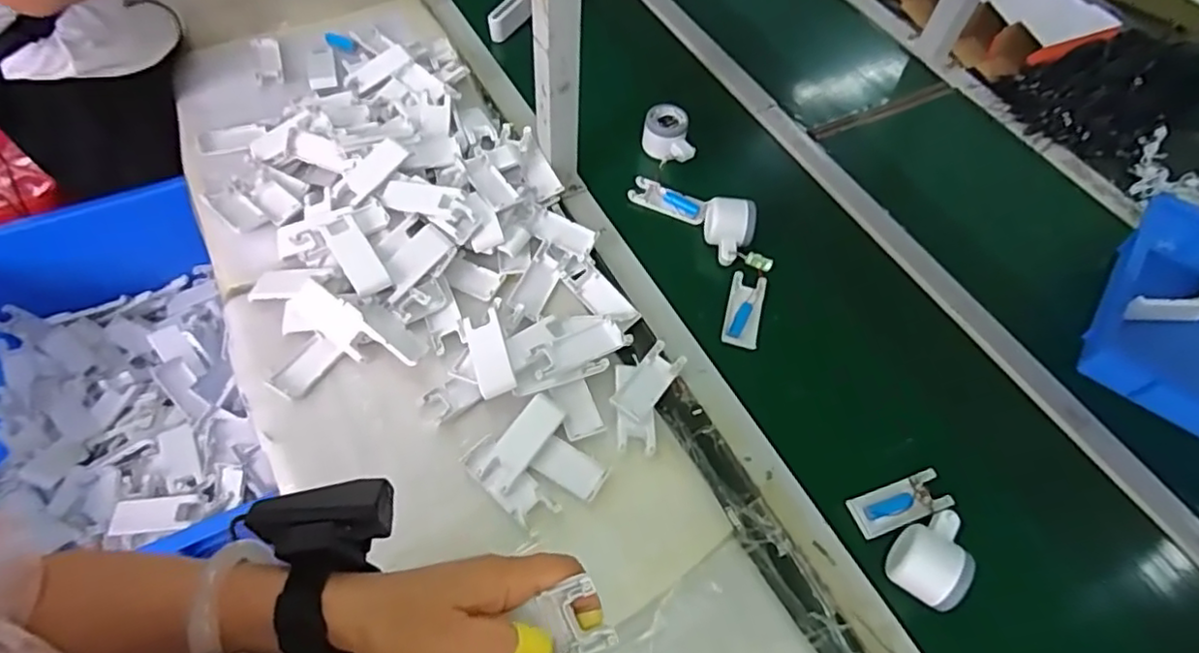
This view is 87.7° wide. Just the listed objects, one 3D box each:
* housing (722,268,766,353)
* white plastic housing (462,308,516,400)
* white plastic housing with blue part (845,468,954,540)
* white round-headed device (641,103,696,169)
[{"bbox_3d":[0.172,-0.019,0.742,0.042,0.012,0.100,15,58,5],"label":"housing"},{"bbox_3d":[-0.117,0.028,0.658,0.038,0.016,0.100,-14,60,-13],"label":"white plastic housing"},{"bbox_3d":[0.302,0.176,0.622,0.101,0.008,0.040,-15,60,-13],"label":"white plastic housing with blue part"},{"bbox_3d":[0.094,-0.261,0.858,0.061,0.049,0.073,-14,59,-12],"label":"white round-headed device"}]

